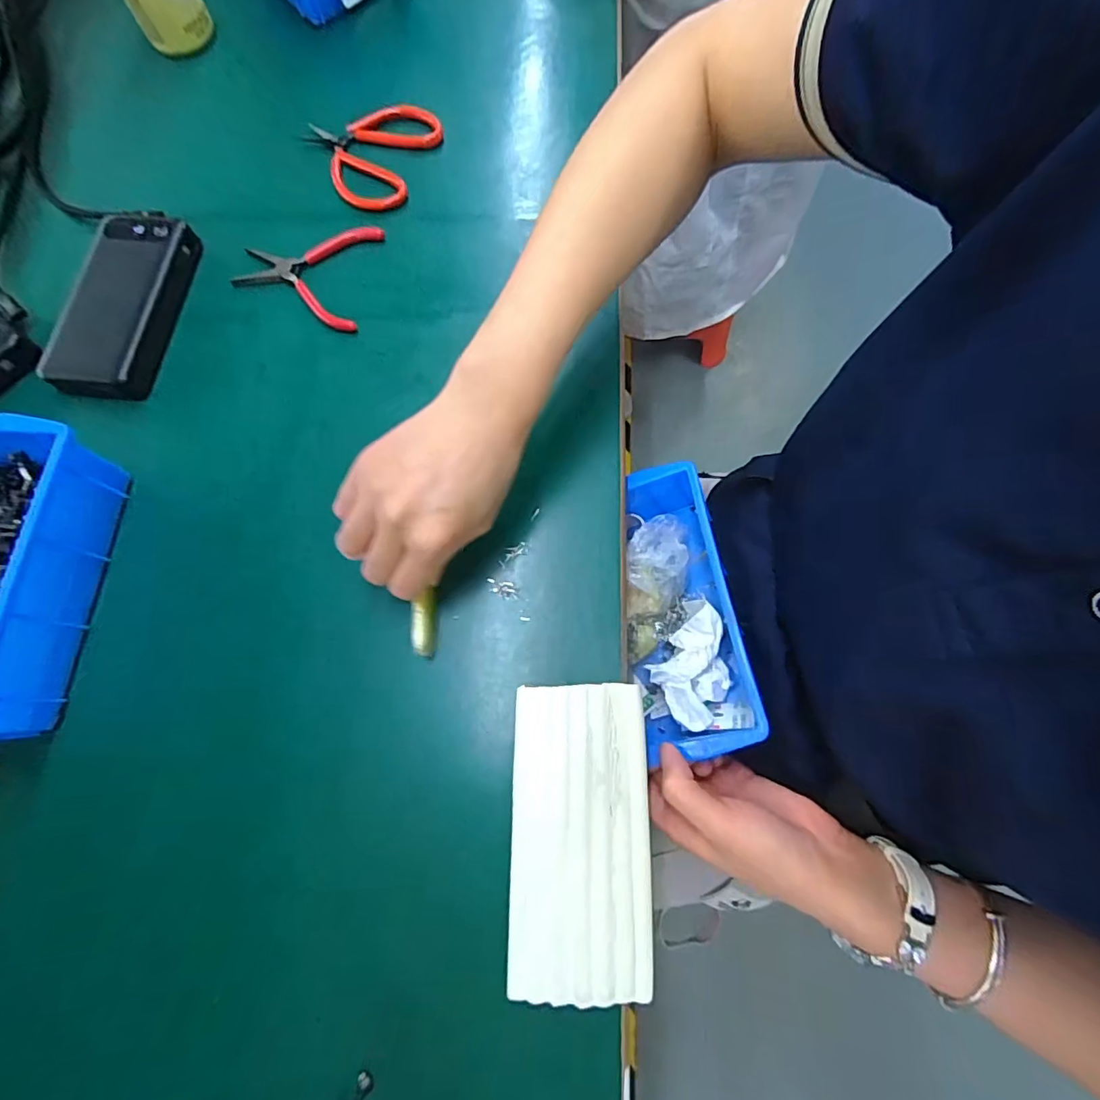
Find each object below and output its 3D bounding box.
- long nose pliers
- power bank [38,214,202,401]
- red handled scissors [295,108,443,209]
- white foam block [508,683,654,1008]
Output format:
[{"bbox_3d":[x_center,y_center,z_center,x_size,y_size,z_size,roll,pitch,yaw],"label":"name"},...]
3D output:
[{"bbox_3d":[-0.200,-0.224,0.425,0.109,0.006,0.097,7,74,3],"label":"long nose pliers"},{"bbox_3d":[-0.333,-0.194,0.412,0.077,0.024,0.157,10,74,3],"label":"power bank"},{"bbox_3d":[-0.163,-0.348,0.457,0.111,0.010,0.107,20,75,6],"label":"red handled scissors"},{"bbox_3d":[0.017,0.164,0.305,0.077,0.020,0.163,1,73,1],"label":"white foam block"}]

